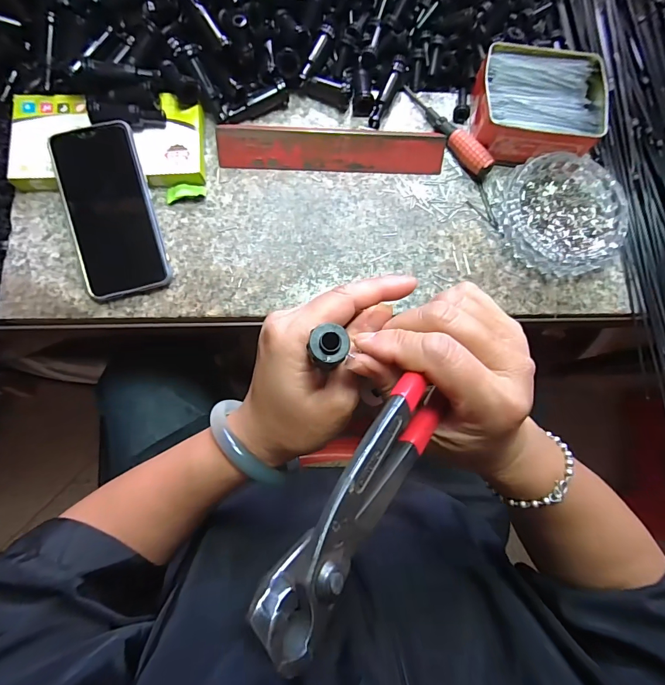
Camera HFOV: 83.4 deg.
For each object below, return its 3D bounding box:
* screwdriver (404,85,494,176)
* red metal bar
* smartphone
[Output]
[{"bbox_3d":[0.119,-0.226,0.395,0.016,0.019,0.132,-31,71,-7],"label":"screwdriver"},{"bbox_3d":[0.001,-0.197,0.379,0.229,0.025,0.033,-1,80,-4],"label":"red metal bar"},{"bbox_3d":[-0.205,-0.122,0.345,0.075,0.010,0.157,-15,90,-2],"label":"smartphone"}]

